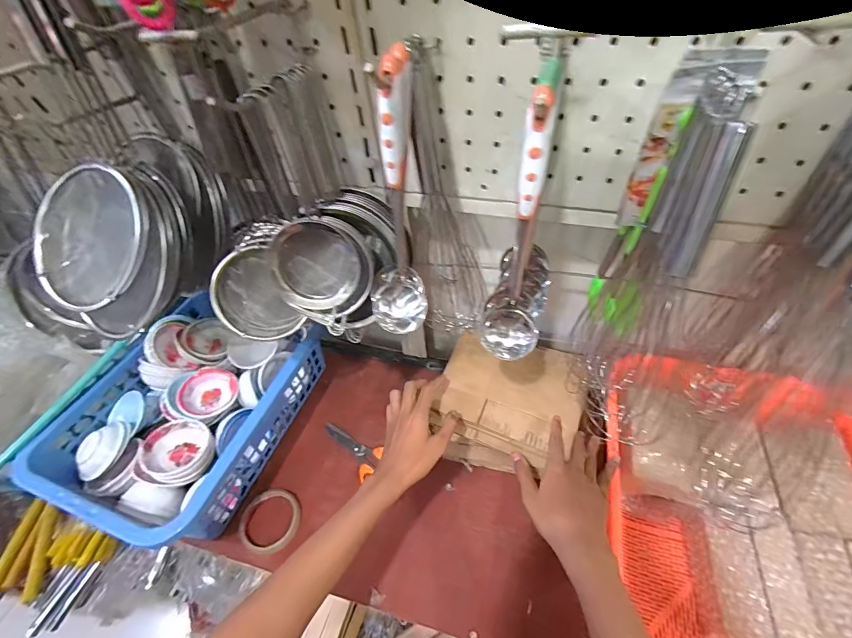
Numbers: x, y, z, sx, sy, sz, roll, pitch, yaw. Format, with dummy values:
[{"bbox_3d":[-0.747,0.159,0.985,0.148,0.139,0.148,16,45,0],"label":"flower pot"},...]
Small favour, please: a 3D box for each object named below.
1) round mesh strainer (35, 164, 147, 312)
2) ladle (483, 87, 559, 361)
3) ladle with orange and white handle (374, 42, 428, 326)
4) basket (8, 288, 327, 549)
[{"bbox_3d":[-0.383,-0.094,0.435,0.149,0.034,0.156,0,89,17],"label":"round mesh strainer"},{"bbox_3d":[0.084,-0.057,0.334,0.054,0.242,0.059,12,52,16],"label":"ladle"},{"bbox_3d":[-0.035,-0.098,0.361,0.068,0.248,0.080,-8,50,0],"label":"ladle with orange and white handle"},{"bbox_3d":[-0.397,0.154,0.645,0.318,0.160,0.355,11,52,15],"label":"basket"}]

